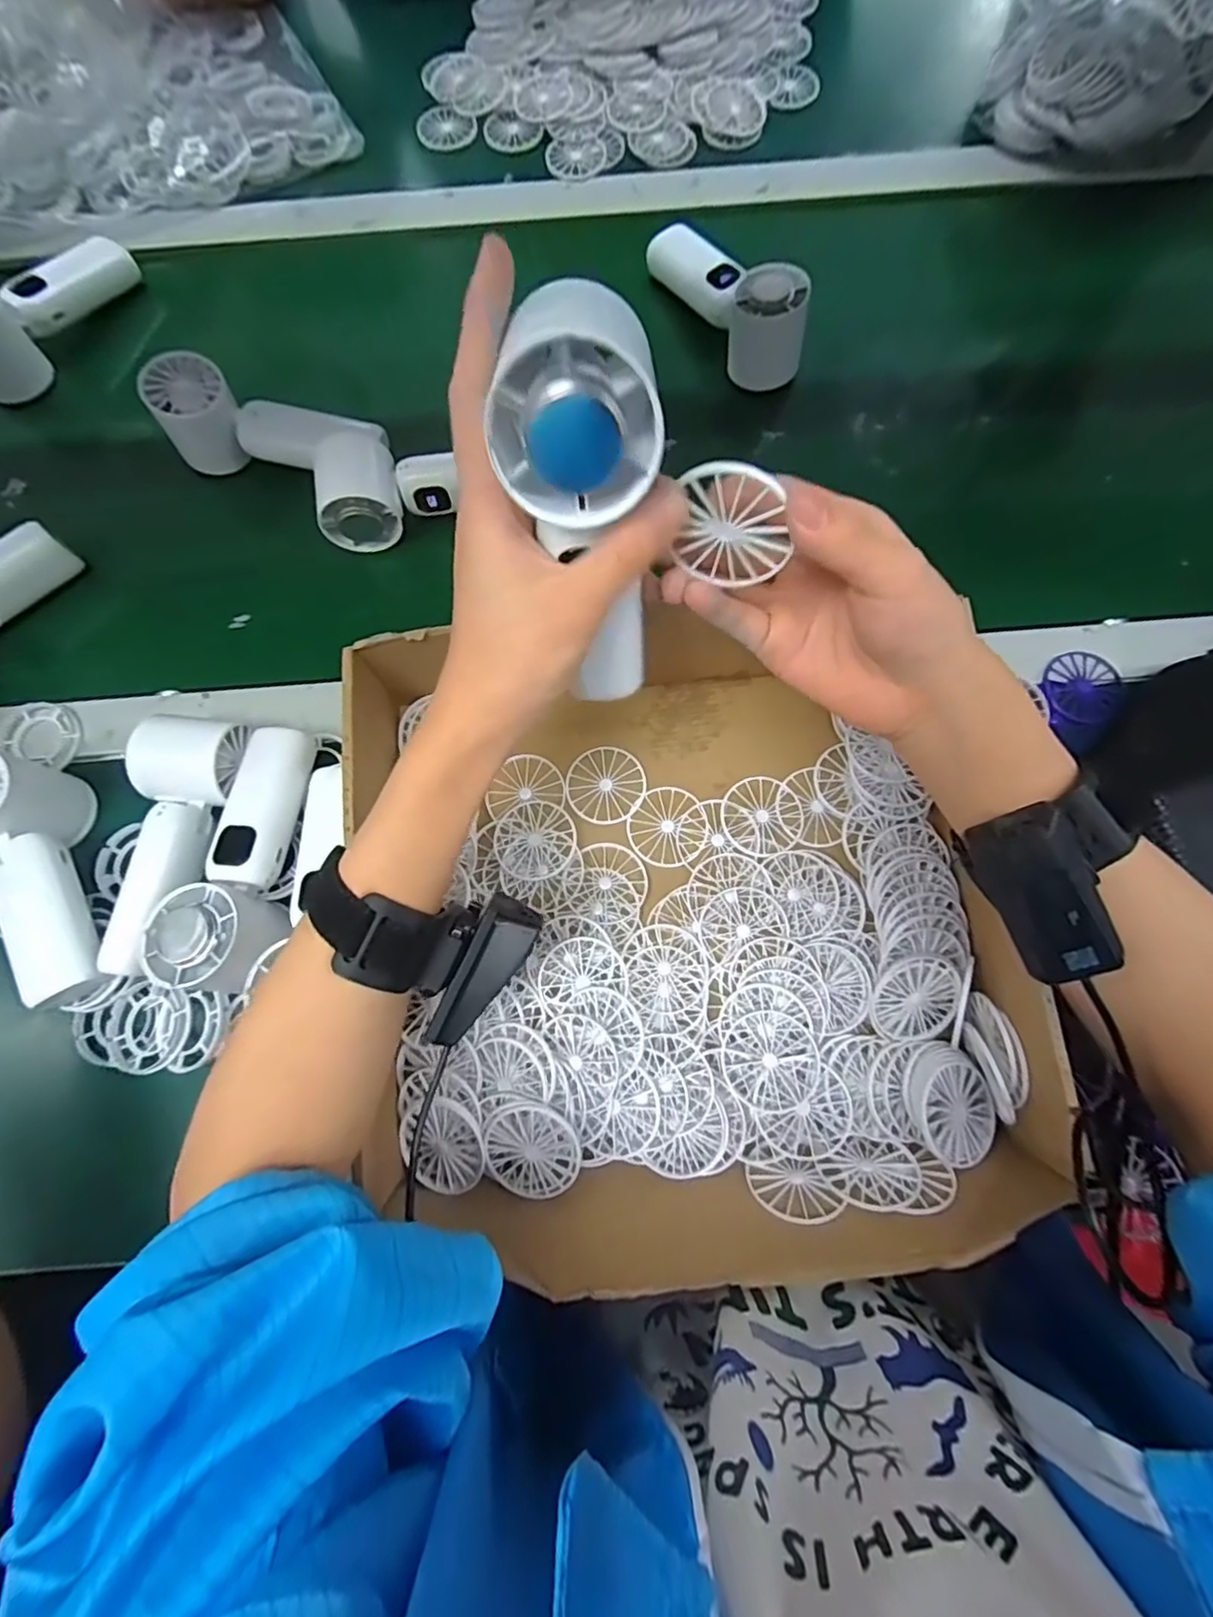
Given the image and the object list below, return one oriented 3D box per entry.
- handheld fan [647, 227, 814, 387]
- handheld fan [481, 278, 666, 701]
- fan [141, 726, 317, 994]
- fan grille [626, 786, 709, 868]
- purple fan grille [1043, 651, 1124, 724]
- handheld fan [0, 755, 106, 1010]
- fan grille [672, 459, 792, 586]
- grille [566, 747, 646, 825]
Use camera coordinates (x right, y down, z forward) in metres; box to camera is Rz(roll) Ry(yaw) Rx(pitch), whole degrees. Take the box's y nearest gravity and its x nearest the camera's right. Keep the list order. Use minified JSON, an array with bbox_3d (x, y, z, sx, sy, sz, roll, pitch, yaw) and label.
[{"bbox_3d":[0.090,-0.390,0.456,0.047,0.065,0.154,-30,79,-5],"label":"handheld fan"},{"bbox_3d":[-0.005,-0.104,0.240,0.052,0.148,0.053,-15,58,-2],"label":"handheld fan"},{"bbox_3d":[-0.213,0.024,0.348,0.051,0.047,0.154,2,78,2],"label":"fan"},{"bbox_3d":[0.039,0.011,0.381,0.048,0.004,0.049,-17,78,-2],"label":"fan grille"},{"bbox_3d":[0.312,-0.081,0.397,0.044,0.006,0.052,27,73,20],"label":"purple fan grille"},{"bbox_3d":[-0.336,0.041,0.361,0.046,0.061,0.154,-33,79,-5],"label":"handheld fan"},{"bbox_3d":[0.046,-0.103,0.224,0.040,0.050,0.006,19,69,9],"label":"fan grille"},{"bbox_3d":[-0.001,-0.015,0.388,0.048,0.004,0.048,-16,78,-2],"label":"grille"}]

